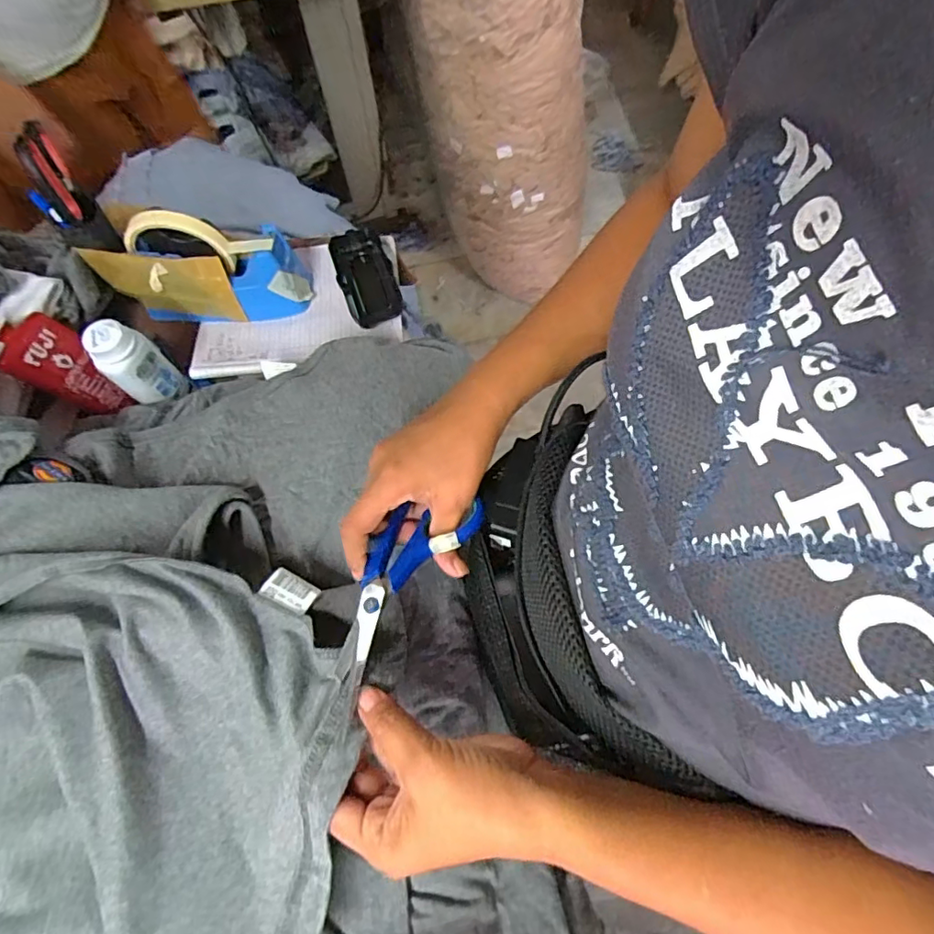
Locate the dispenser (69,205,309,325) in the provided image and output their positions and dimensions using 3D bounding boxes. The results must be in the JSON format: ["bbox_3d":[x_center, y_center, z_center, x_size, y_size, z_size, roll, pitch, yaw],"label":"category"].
[{"bbox_3d":[-0.254,-0.193,0.515,0.184,0.100,0.058,-3,68,1],"label":"dispenser"}]

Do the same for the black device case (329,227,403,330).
[{"bbox_3d":[-0.102,-0.193,0.548,0.055,0.019,0.114,-16,69,-4],"label":"black device case"}]

